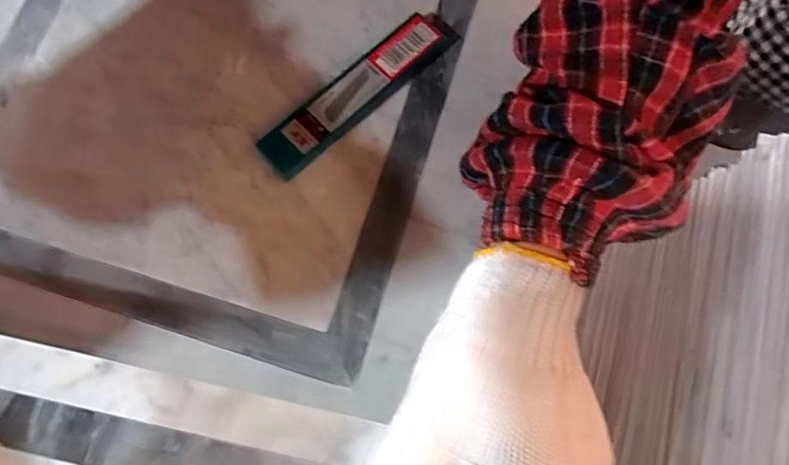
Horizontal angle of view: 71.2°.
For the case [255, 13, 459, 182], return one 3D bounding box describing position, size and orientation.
[{"bbox_3d":[-0.018,-0.074,0.288,0.121,0.012,0.026,-41,80,-11],"label":"case"}]

